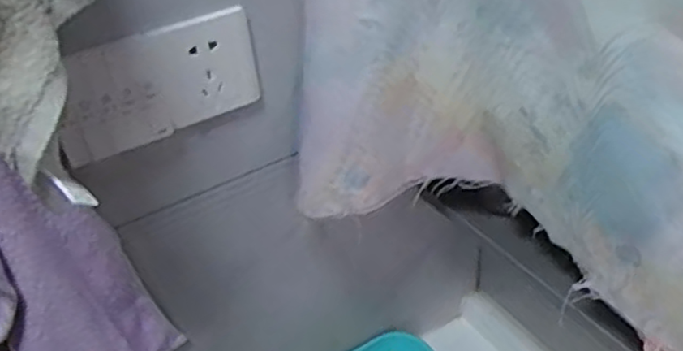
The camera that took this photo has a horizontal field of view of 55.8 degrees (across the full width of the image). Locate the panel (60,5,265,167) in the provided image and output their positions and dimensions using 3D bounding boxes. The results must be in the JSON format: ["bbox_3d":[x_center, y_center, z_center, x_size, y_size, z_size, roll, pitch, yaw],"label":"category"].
[{"bbox_3d":[-0.148,-0.073,0.527,0.168,0.085,0.012,-25,40,-23],"label":"panel"}]

